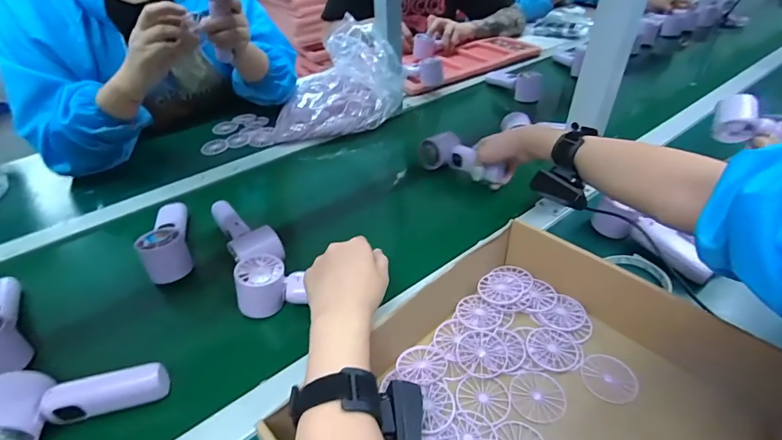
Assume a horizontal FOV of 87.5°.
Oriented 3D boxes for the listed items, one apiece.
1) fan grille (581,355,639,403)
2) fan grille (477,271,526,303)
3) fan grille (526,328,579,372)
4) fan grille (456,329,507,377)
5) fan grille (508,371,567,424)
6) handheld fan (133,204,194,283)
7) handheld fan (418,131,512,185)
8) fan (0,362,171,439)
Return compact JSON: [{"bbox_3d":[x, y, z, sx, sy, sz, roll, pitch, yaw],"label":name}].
[{"bbox_3d":[0.212,0.153,0.398,0.049,0.004,0.048,0,39,0],"label":"fan grille"},{"bbox_3d":[0.128,0.078,0.477,0.049,0.008,0.046,0,39,0],"label":"fan grille"},{"bbox_3d":[0.167,0.132,0.421,0.049,0.004,0.047,0,39,0],"label":"fan grille"},{"bbox_3d":[0.094,0.135,0.420,0.050,0.004,0.049,10,41,13],"label":"fan grille"},{"bbox_3d":[0.139,0.166,0.387,0.049,0.004,0.048,12,41,15],"label":"fan grille"},{"bbox_3d":[-0.308,0.021,0.563,0.053,0.059,0.148,-16,42,-18],"label":"handheld fan"},{"bbox_3d":[0.120,-0.103,0.690,0.061,0.047,0.151,-32,46,-32],"label":"handheld fan"},{"bbox_3d":[-0.296,0.170,0.383,0.154,0.057,0.050,-10,40,-11],"label":"fan"}]

